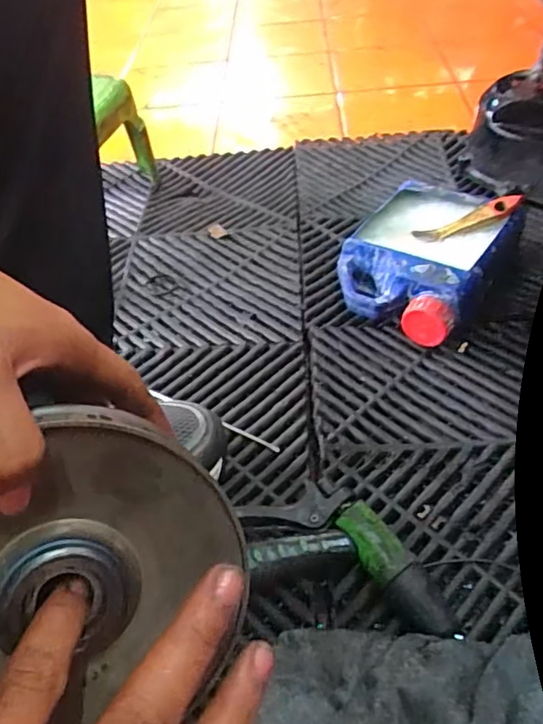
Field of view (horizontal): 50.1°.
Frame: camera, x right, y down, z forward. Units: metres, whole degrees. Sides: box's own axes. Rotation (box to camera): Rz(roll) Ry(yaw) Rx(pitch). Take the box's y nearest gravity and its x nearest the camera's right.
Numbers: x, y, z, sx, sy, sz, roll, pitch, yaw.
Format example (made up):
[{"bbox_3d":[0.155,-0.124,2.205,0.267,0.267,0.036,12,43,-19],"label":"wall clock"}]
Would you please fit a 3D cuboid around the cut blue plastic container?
[{"bbox_3d":[0.153,-0.105,0.594,0.149,0.070,0.187,25,54,26],"label":"cut blue plastic container"}]

